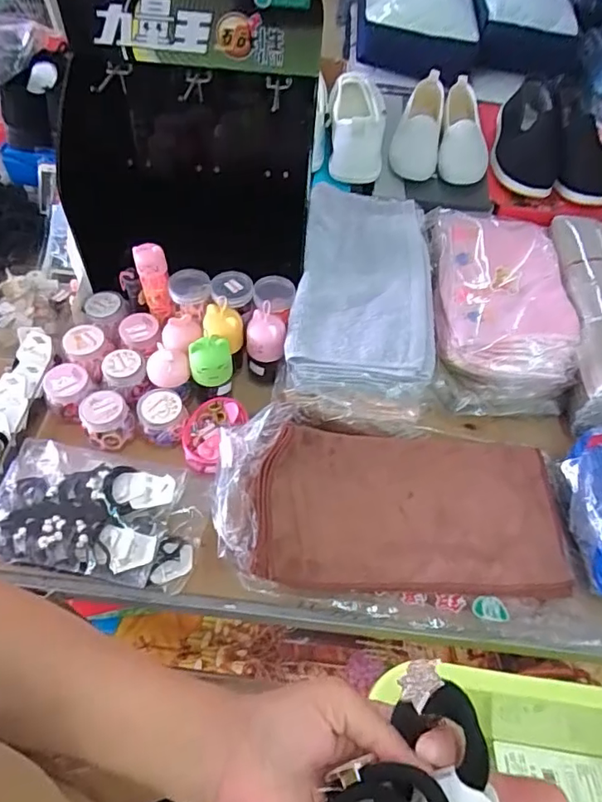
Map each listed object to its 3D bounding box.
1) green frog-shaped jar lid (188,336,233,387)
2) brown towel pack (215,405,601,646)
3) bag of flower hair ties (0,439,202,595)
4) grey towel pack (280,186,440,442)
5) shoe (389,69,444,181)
[{"bbox_3d":[-0.111,-0.049,0.649,0.049,0.045,0.042,-9,57,-10],"label":"green frog-shaped jar lid"},{"bbox_3d":[0.117,0.125,0.591,0.402,0.053,0.222,8,56,1],"label":"brown towel pack"},{"bbox_3d":[-0.226,0.125,0.580,0.220,0.051,0.142,10,56,3],"label":"bag of flower hair ties"},{"bbox_3d":[0.085,-0.138,0.730,0.179,0.077,0.375,6,56,0],"label":"grey towel pack"},{"bbox_3d":[0.194,-0.455,0.868,0.073,0.048,0.190,11,75,3],"label":"shoe"}]

